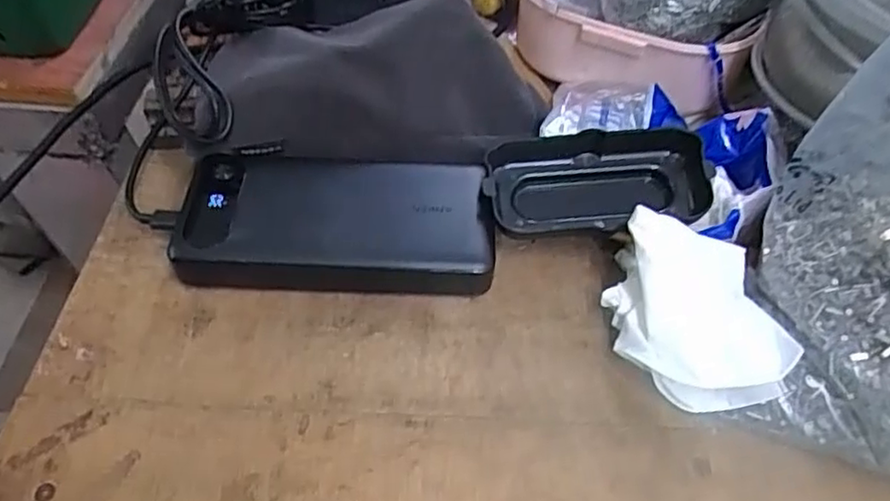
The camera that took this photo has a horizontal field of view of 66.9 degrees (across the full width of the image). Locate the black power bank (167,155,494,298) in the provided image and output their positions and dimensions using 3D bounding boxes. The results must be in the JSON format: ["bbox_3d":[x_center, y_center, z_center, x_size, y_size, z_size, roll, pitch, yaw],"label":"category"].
[{"bbox_3d":[-0.055,-0.015,0.345,0.153,0.026,0.071,1,55,0],"label":"black power bank"}]

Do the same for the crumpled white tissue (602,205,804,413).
[{"bbox_3d":[0.111,0.028,0.307,0.072,0.048,0.078,10,53,5],"label":"crumpled white tissue"}]

